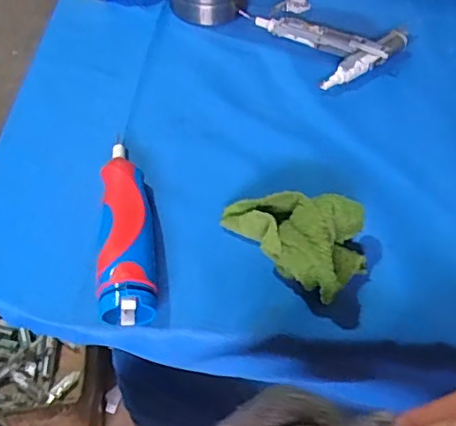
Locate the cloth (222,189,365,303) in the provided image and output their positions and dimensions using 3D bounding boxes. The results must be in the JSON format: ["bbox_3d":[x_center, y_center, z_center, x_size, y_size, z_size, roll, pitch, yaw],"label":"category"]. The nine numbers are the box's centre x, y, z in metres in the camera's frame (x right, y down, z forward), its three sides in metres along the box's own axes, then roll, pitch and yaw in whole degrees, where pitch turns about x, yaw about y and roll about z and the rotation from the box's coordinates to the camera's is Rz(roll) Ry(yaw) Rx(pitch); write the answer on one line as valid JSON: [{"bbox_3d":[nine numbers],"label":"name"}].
[{"bbox_3d":[0.049,0.006,0.378,0.097,0.044,0.074,38,58,24],"label":"cloth"}]

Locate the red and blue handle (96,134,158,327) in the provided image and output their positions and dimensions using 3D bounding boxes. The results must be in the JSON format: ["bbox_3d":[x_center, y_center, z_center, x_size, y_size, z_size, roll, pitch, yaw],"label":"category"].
[{"bbox_3d":[-0.069,0.008,0.384,0.035,0.029,0.142,-4,51,-7],"label":"red and blue handle"}]

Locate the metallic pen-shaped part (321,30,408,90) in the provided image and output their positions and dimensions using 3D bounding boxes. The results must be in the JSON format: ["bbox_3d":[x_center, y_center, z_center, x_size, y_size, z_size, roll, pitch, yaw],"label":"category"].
[{"bbox_3d":[0.130,-0.142,0.522,0.121,0.018,0.021,-31,59,-26],"label":"metallic pen-shaped part"}]

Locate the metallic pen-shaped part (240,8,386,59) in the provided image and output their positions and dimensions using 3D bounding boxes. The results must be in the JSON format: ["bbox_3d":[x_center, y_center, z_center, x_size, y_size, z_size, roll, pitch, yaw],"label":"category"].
[{"bbox_3d":[0.078,-0.171,0.539,0.148,0.022,0.020,27,54,18],"label":"metallic pen-shaped part"}]

